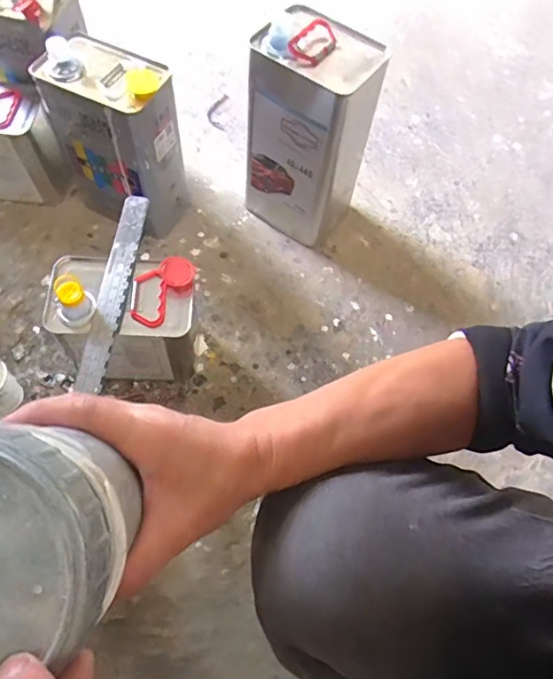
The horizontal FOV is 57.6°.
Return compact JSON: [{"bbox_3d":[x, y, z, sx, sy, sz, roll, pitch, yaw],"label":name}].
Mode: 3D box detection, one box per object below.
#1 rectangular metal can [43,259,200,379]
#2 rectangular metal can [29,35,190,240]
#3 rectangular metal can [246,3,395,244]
[{"bbox_3d":[-0.201,-0.030,0.695,0.179,0.194,0.117,-2,64,-4],"label":"rectangular metal can"},{"bbox_3d":[-0.241,-0.301,0.788,0.170,0.269,0.113,25,65,9],"label":"rectangular metal can"},{"bbox_3d":[0.047,-0.309,0.785,0.159,0.311,0.138,30,66,11],"label":"rectangular metal can"}]

